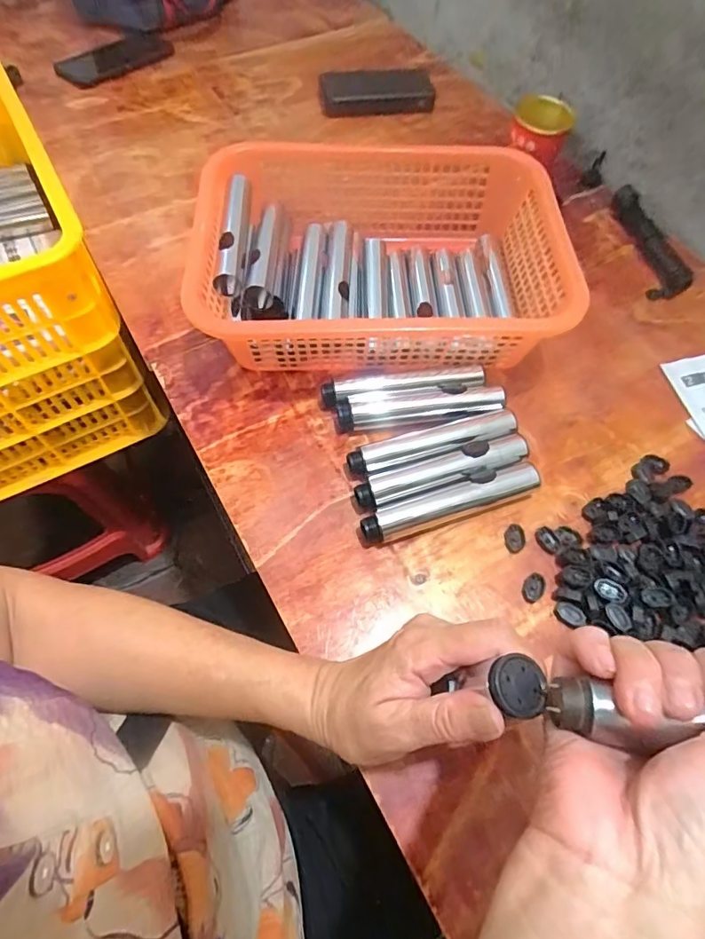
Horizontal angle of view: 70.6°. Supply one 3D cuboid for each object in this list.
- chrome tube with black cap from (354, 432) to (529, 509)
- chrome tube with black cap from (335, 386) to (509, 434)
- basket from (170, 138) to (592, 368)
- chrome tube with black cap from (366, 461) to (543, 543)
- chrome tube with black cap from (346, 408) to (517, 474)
[{"bbox_3d":[0.076,0.002,0.422,0.152,0.024,0.028,-18,64,-10],"label":"chrome tube with black cap"},{"bbox_3d":[0.063,-0.055,0.455,0.150,0.021,0.030,-5,62,-3],"label":"chrome tube with black cap"},{"bbox_3d":[0.025,-0.198,0.490,0.339,0.095,0.246,-4,62,-3],"label":"basket"},{"bbox_3d":[0.082,0.028,0.409,0.153,0.023,0.023,-18,64,-10],"label":"chrome tube with black cap"},{"bbox_3d":[0.071,-0.021,0.436,0.151,0.022,0.027,-15,63,-8],"label":"chrome tube with black cap"}]

